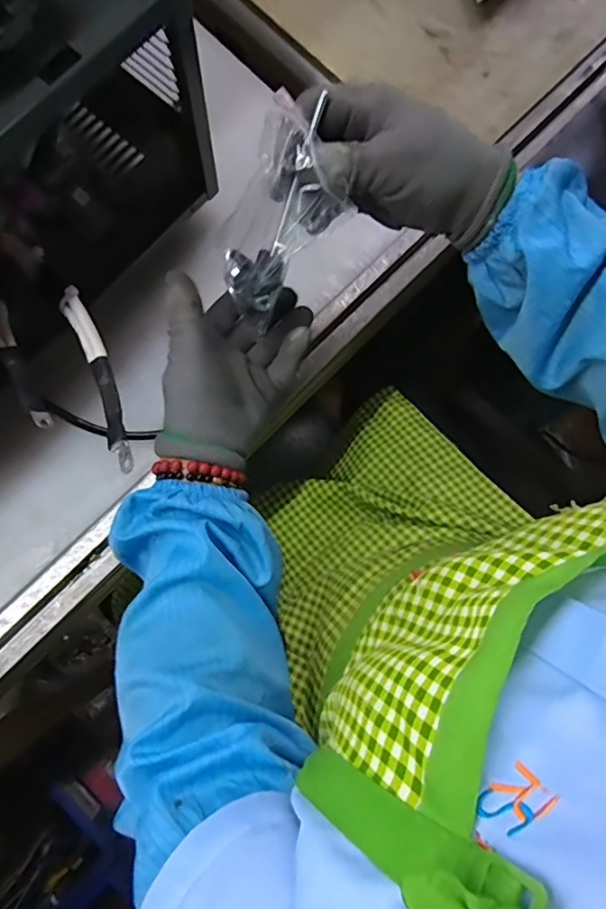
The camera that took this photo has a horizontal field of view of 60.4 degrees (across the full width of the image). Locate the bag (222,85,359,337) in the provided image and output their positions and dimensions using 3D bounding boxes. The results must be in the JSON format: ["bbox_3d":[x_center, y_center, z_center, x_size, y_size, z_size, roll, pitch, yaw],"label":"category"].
[{"bbox_3d":[-0.014,-0.151,0.337,0.059,0.124,0.044,37,38,6],"label":"bag"}]

